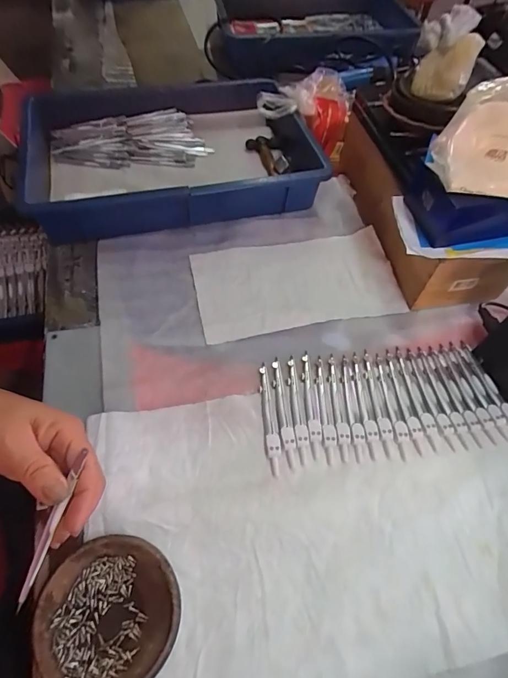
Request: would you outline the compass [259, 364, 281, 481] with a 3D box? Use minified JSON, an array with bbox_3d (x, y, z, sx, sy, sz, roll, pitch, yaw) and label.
[{"bbox_3d":[0.017,0.087,0.429,0.015,0.006,0.128,-4,58,-5],"label":"compass"}]

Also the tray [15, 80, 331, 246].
[{"bbox_3d":[-0.129,-0.306,0.626,0.427,0.078,0.332,-10,59,-9],"label":"tray"}]

